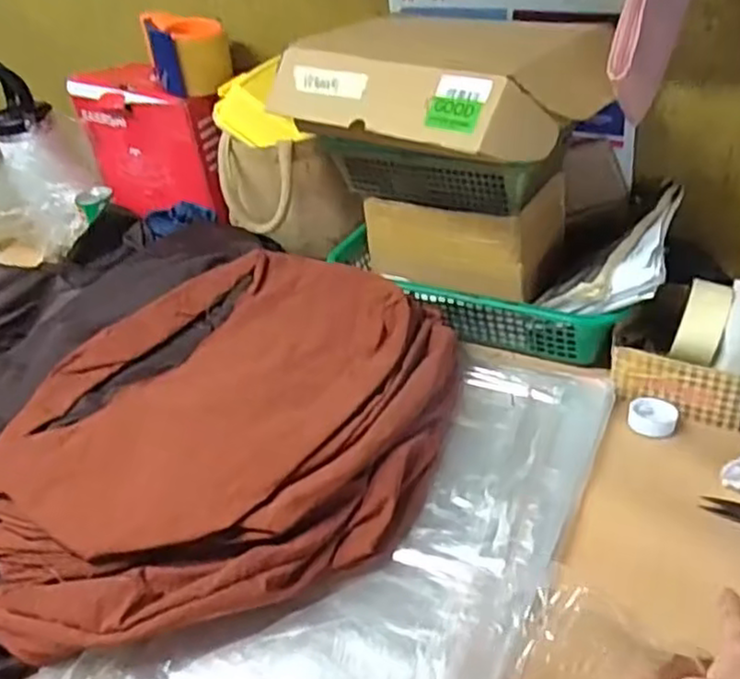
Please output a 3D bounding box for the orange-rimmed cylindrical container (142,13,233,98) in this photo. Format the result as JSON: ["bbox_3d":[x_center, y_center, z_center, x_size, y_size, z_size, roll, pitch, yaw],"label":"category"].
[{"bbox_3d":[-0.253,-0.398,0.978,0.106,0.089,0.103,-16,35,-12],"label":"orange-rimmed cylindrical container"}]

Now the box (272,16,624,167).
[{"bbox_3d":[0.067,-0.261,0.693,0.308,0.083,0.198,22,44,36],"label":"box"}]

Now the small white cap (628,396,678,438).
[{"bbox_3d":[0.263,0.072,0.655,0.042,0.013,0.040,-5,34,3],"label":"small white cap"}]

